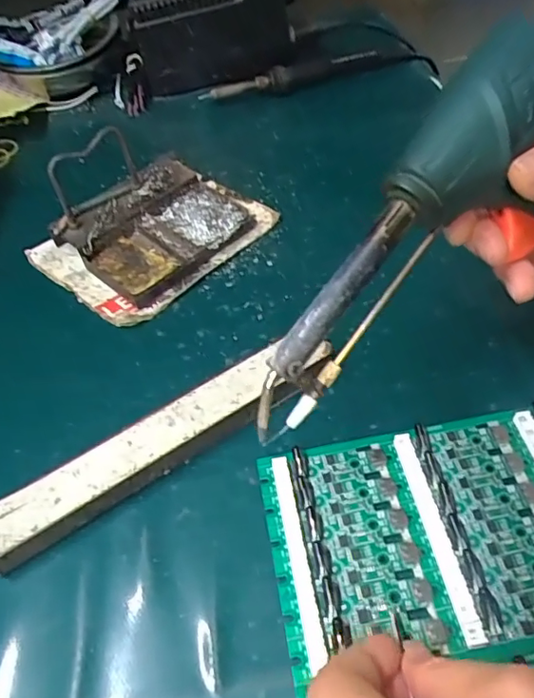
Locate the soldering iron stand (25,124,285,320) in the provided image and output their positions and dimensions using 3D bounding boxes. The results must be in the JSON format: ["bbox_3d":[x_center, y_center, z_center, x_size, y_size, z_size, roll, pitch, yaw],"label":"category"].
[{"bbox_3d":[-0.087,-0.103,0.376,0.122,0.070,0.148,35,61,30],"label":"soldering iron stand"}]

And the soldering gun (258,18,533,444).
[{"bbox_3d":[0.074,-0.052,0.226,0.201,0.131,0.035,-21,29,-13],"label":"soldering gun"}]

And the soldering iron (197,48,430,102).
[{"bbox_3d":[0.053,-0.272,0.531,0.234,0.026,0.022,-13,49,-7],"label":"soldering iron"}]

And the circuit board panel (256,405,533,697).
[{"bbox_3d":[0.096,0.079,0.245,0.187,0.006,0.106,-9,50,-2],"label":"circuit board panel"}]

